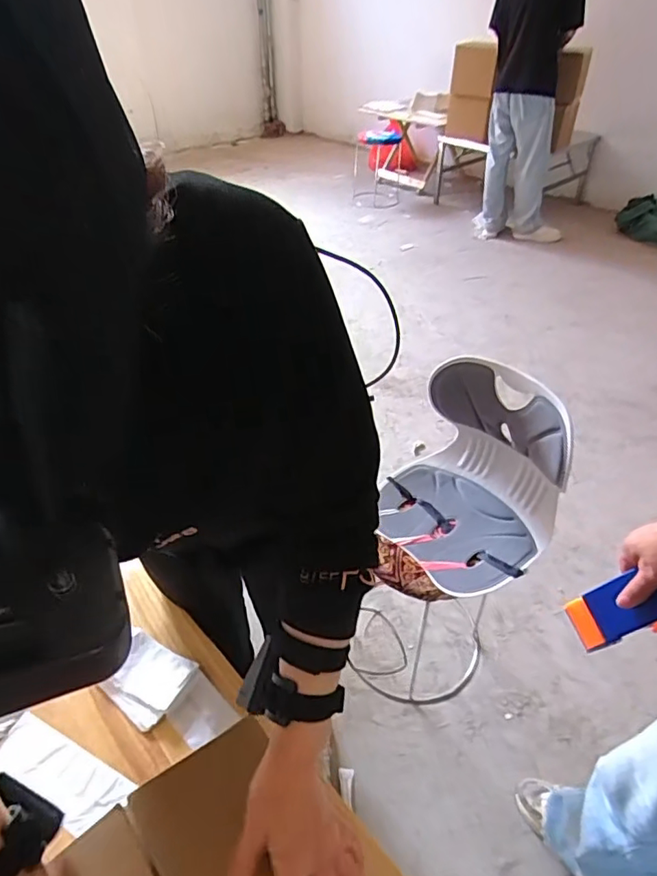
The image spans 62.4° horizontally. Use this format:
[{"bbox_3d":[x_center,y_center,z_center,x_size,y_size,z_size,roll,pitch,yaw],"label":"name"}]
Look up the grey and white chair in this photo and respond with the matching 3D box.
[{"bbox_3d":[0.275,0.054,1.063,0.305,0.318,0.327,-30,48,-29],"label":"grey and white chair"}]

